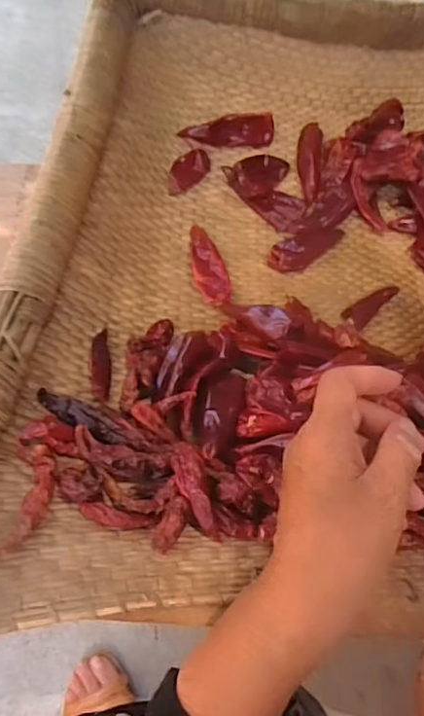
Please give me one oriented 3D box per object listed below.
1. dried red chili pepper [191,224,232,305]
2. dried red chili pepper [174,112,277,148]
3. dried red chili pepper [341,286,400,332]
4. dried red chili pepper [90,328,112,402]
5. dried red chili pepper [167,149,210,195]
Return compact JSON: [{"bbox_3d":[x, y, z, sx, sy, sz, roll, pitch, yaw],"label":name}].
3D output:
[{"bbox_3d":[-0.005,-0.086,0.502,0.030,0.010,0.098,-10,57,-10],"label":"dried red chili pepper"},{"bbox_3d":[0.018,-0.242,0.592,0.099,0.032,0.016,-11,57,-11],"label":"dried red chili pepper"},{"bbox_3d":[0.139,-0.047,0.483,0.056,0.019,0.018,-32,64,-23],"label":"dried red chili pepper"},{"bbox_3d":[-0.082,0.003,0.410,0.014,0.018,0.065,-3,56,-6],"label":"dried red chili pepper"},{"bbox_3d":[-0.024,-0.193,0.569,0.021,0.022,0.075,30,59,16],"label":"dried red chili pepper"}]

